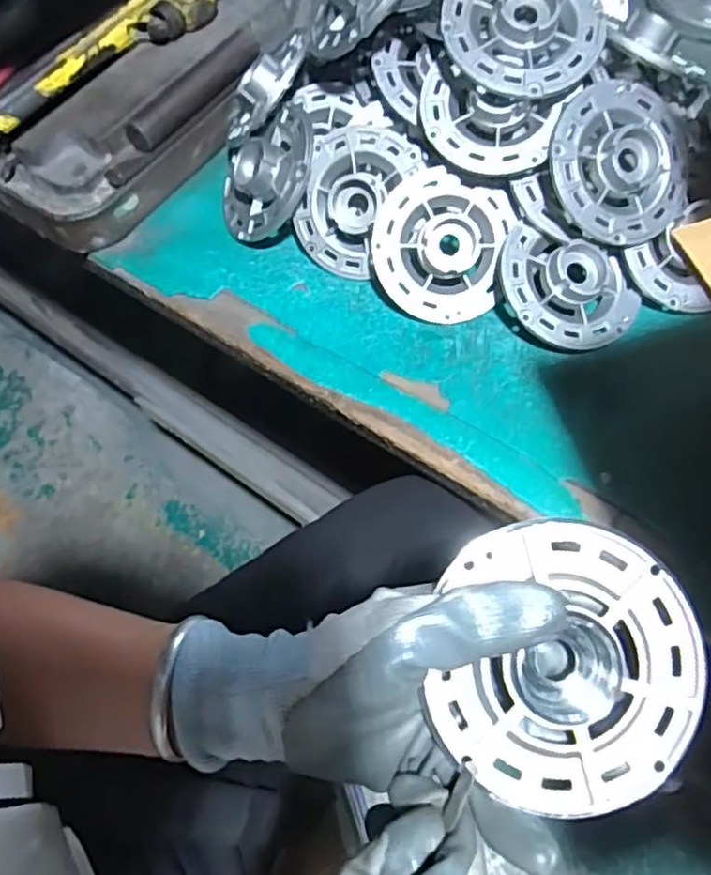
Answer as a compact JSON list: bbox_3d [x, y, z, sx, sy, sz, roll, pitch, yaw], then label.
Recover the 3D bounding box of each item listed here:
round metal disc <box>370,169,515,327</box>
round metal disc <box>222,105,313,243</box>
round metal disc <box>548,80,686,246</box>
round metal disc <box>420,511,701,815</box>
[{"bbox_3d":[0.062,-0.141,0.500,0.096,0.020,0.103,-1,101,-4],"label":"round metal disc"},{"bbox_3d":[-0.077,-0.214,0.544,0.101,0.022,0.095,-6,80,42],"label":"round metal disc"},{"bbox_3d":[0.188,-0.193,0.470,0.105,0.029,0.106,-1,94,-14],"label":"round metal disc"},{"bbox_3d":[0.080,0.091,0.264,0.109,0.011,0.100,0,83,0],"label":"round metal disc"}]

